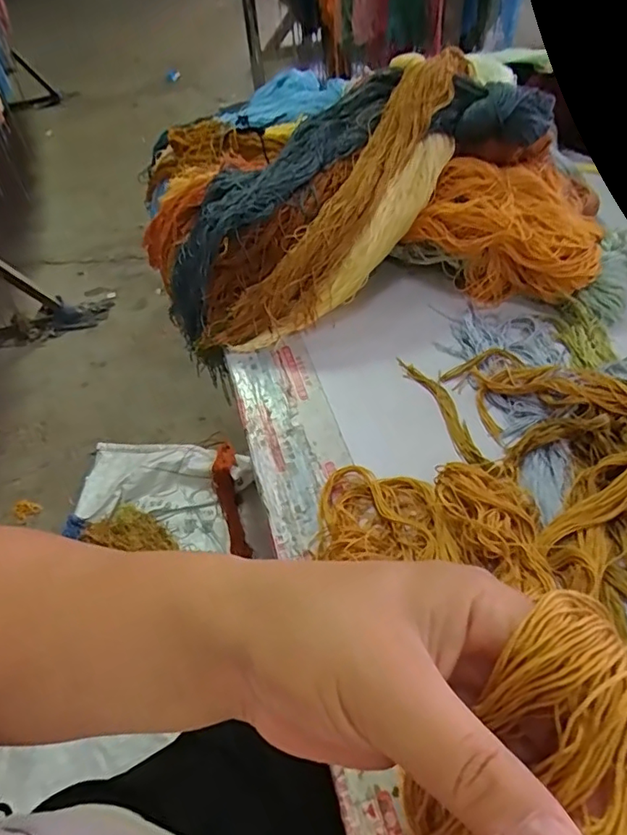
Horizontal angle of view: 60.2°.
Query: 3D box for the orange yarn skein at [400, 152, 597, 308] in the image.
[{"bbox_3d":[0.208,-0.205,0.590,0.193,0.107,0.134,10,52,13],"label":"orange yarn skein"}]

